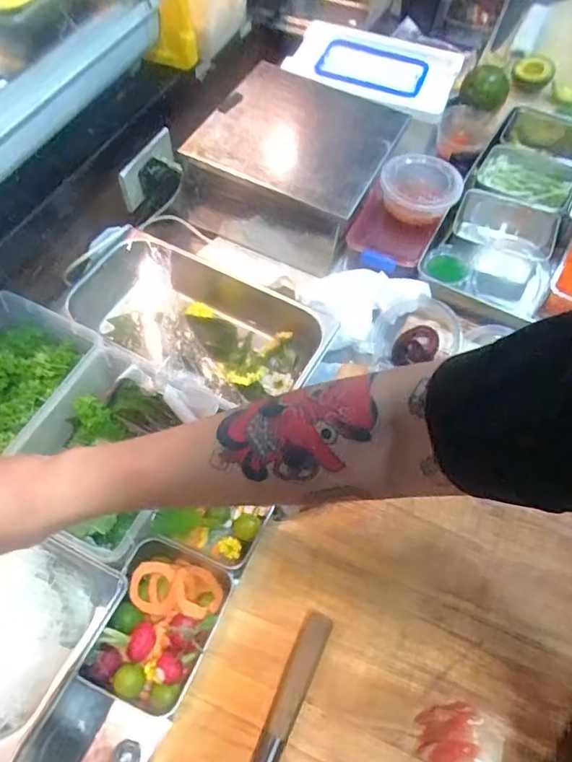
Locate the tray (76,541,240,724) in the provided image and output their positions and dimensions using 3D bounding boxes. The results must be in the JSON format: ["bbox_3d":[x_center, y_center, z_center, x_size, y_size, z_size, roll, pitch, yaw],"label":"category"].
[{"bbox_3d":[-0.115,0.230,0.532,0.100,0.046,0.136,17,59,9],"label":"tray"}]

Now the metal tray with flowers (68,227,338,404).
[{"bbox_3d":[-0.111,-0.073,0.710,0.317,0.073,0.186,30,61,15],"label":"metal tray with flowers"}]

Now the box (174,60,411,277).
[{"bbox_3d":[0.000,-0.315,0.826,0.271,0.148,0.247,22,60,13],"label":"box"}]

